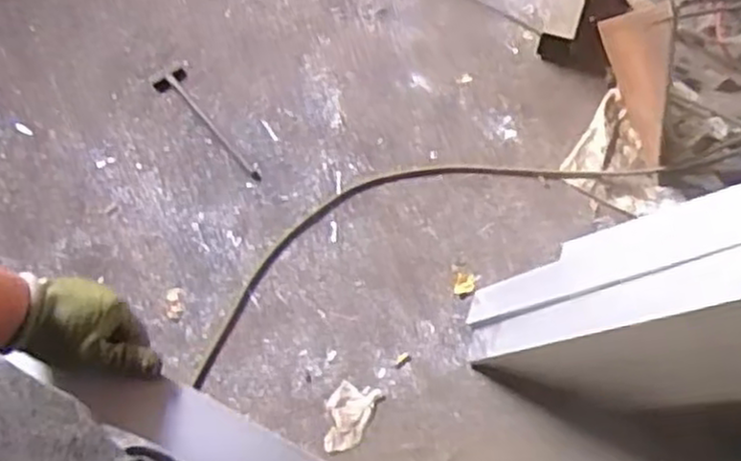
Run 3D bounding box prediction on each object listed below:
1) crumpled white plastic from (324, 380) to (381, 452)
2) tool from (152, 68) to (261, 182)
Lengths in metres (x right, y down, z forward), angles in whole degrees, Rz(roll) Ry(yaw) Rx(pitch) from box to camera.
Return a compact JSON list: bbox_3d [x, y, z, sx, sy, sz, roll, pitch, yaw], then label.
[{"bbox_3d":[-0.051,0.380,1.545,0.090,0.017,0.143,21,68,10],"label":"crumpled white plastic"},{"bbox_3d":[-0.389,-0.265,1.871,0.077,0.028,0.404,-40,71,-16],"label":"tool"}]

